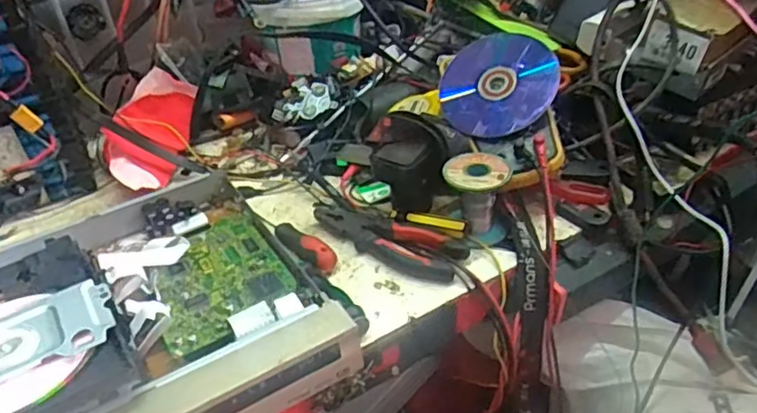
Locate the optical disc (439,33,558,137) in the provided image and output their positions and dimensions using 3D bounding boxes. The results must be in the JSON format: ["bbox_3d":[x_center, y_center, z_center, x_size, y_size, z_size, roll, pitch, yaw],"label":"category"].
[{"bbox_3d":[0.115,-0.121,0.616,0.115,0.008,0.107,-8,68,21],"label":"optical disc"}]

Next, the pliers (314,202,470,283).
[{"bbox_3d":[0.003,0.028,0.585,0.162,0.021,0.046,17,42,28],"label":"pliers"}]

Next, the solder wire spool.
[{"bbox_3d":[0.091,-0.010,0.577,0.055,0.062,0.057,-3,37,5],"label":"solder wire spool"}]

